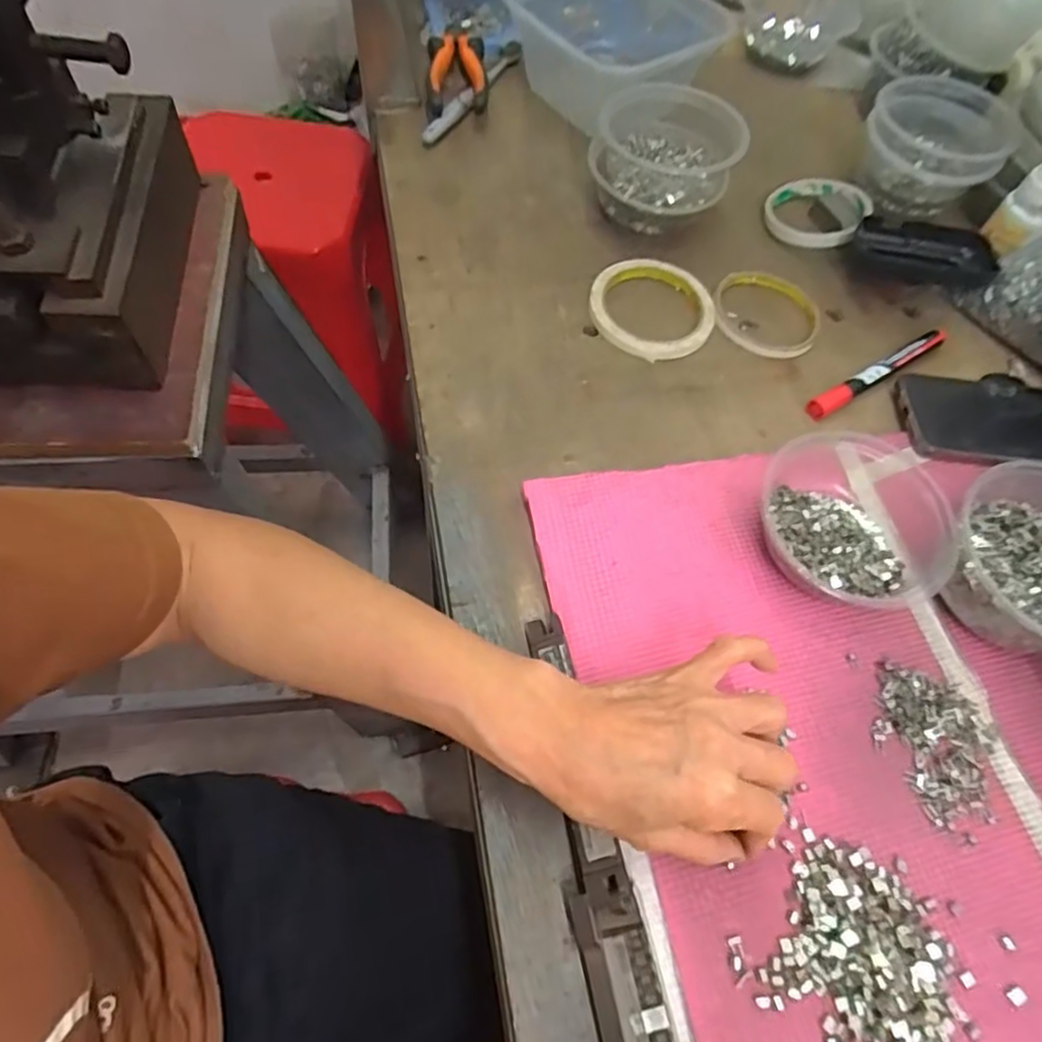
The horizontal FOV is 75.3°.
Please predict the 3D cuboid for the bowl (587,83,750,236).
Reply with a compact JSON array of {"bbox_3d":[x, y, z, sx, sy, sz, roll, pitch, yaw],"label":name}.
[{"bbox_3d":[0.118,-0.302,0.565,0.112,0.073,0.108,3,62,-5],"label":"bowl"}]

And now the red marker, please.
[{"bbox_3d":[0.272,-0.114,0.513,0.150,0.011,0.015,-30,67,-18],"label":"red marker"}]

